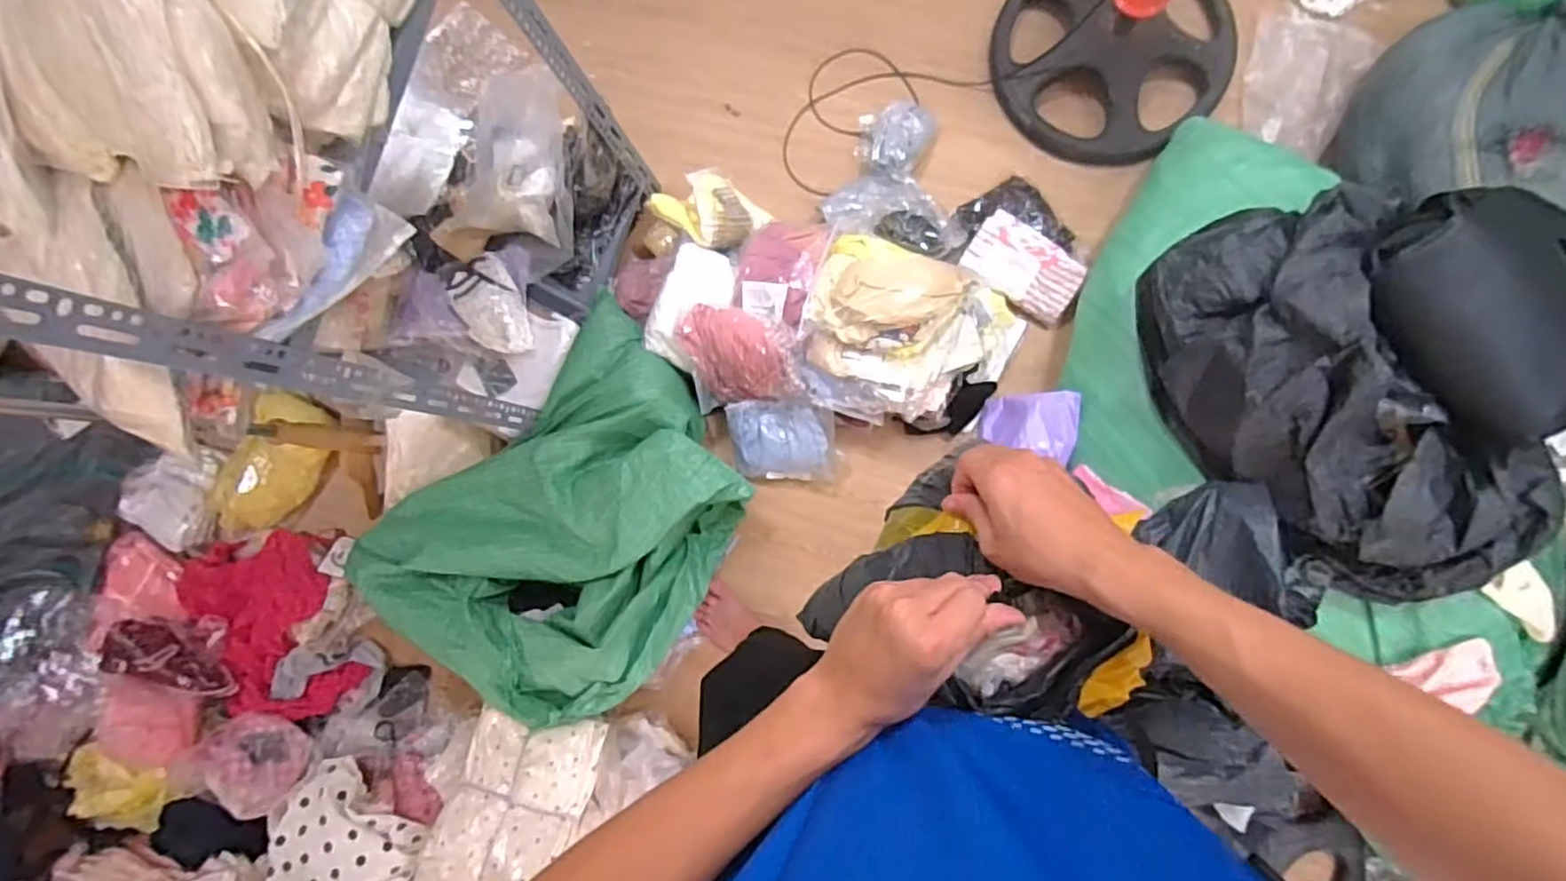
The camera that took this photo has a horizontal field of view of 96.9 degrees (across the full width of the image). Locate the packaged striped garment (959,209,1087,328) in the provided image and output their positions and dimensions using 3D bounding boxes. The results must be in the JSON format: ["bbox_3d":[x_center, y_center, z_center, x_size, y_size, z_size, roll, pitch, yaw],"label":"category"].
[{"bbox_3d":[0.473,-0.340,1.357,0.220,0.032,0.126,39,114,7],"label":"packaged striped garment"}]

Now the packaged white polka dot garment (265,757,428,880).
[{"bbox_3d":[-0.835,0.761,1.290,0.285,0.074,0.243,36,78,10],"label":"packaged white polka dot garment"}]

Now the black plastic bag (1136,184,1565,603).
[{"bbox_3d":[0.863,-0.105,0.962,0.534,0.190,0.596,-29,82,4],"label":"black plastic bag"}]

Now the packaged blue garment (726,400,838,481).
[{"bbox_3d":[0.000,0.002,1.367,0.200,0.035,0.186,-1,124,10],"label":"packaged blue garment"}]

